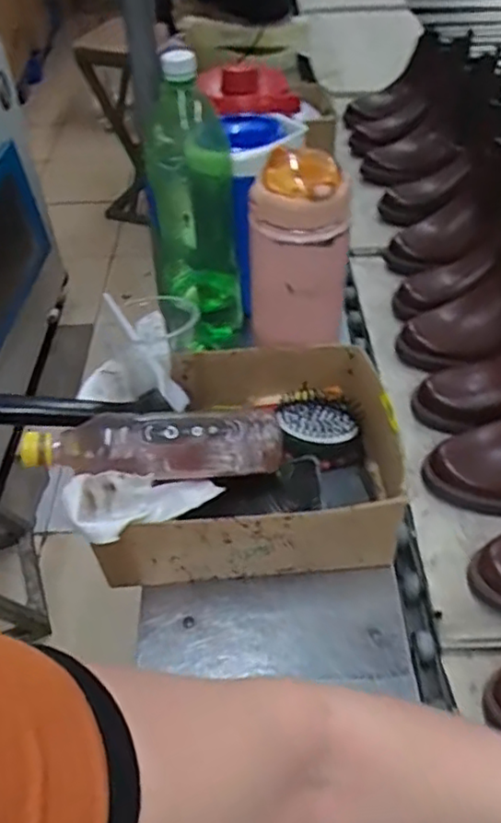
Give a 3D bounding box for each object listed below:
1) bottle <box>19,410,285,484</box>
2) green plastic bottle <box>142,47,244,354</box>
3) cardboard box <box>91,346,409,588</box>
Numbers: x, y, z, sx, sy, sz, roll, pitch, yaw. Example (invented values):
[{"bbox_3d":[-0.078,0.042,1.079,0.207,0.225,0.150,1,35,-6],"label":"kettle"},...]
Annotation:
[{"bbox_3d":[-0.081,0.032,0.557,0.212,0.056,0.053,-7,46,-6],"label":"bottle"},{"bbox_3d":[-0.065,-0.229,0.719,0.091,0.317,0.098,-7,46,-6],"label":"green plastic bottle"},{"bbox_3d":[0.003,0.049,0.617,0.249,0.105,0.203,-3,46,-2],"label":"cardboard box"}]

